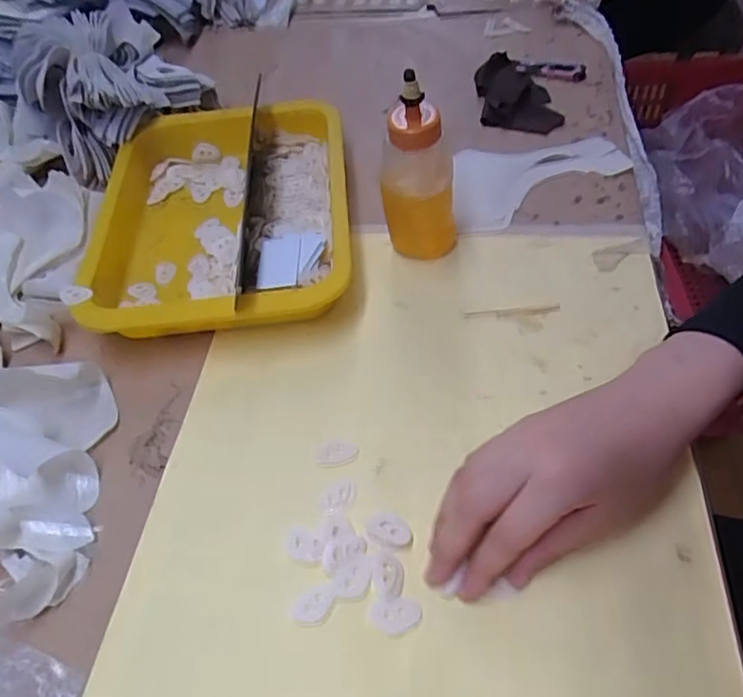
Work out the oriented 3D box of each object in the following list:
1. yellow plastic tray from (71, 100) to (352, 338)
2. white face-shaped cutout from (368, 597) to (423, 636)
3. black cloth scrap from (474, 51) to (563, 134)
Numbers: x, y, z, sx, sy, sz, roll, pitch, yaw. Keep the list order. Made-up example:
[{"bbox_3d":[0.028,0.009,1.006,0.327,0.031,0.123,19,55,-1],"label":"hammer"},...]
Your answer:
[{"bbox_3d":[-0.119,-0.108,0.489,0.197,0.040,0.248,-4,53,2],"label":"yellow plastic tray"},{"bbox_3d":[0.012,0.136,0.307,0.027,0.004,0.017,-7,53,0],"label":"white face-shaped cutout"},{"bbox_3d":[0.141,-0.254,0.587,0.071,0.018,0.113,-1,53,4],"label":"black cloth scrap"}]

